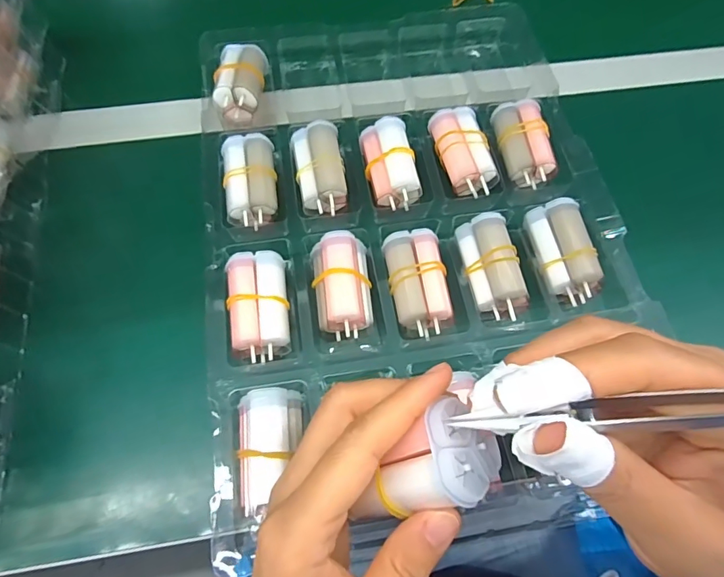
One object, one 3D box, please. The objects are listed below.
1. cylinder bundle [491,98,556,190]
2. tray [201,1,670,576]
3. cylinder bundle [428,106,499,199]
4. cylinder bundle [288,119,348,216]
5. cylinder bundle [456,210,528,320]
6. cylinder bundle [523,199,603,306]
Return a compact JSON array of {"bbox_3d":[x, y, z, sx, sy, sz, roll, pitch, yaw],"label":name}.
[{"bbox_3d":[0.121,-0.110,0.340,0.034,0.019,0.066,-6,65,-4],"label":"cylinder bundle"},{"bbox_3d":[0.033,-0.051,0.323,0.277,0.038,0.394,-7,66,-4],"label":"tray"},{"bbox_3d":[0.076,-0.103,0.338,0.037,0.021,0.067,-11,66,-6],"label":"cylinder bundle"},{"bbox_3d":[-0.031,-0.087,0.334,0.034,0.028,0.067,-9,66,-5],"label":"cylinder bundle"},{"bbox_3d":[0.086,-0.015,0.299,0.032,0.022,0.068,-12,66,-6],"label":"cylinder bundle"},{"bbox_3d":[0.134,-0.026,0.302,0.032,0.019,0.068,-9,66,-5],"label":"cylinder bundle"}]

